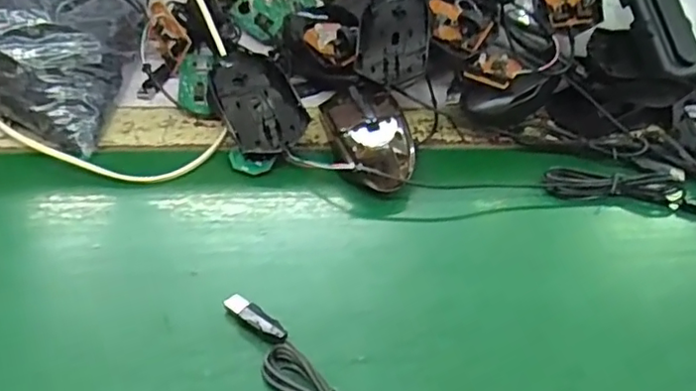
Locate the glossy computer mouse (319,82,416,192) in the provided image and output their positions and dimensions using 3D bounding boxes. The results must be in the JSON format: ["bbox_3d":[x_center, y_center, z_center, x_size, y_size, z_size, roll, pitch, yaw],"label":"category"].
[{"bbox_3d":[0.020,-0.051,0.489,0.067,0.043,0.108,-8,49,-14],"label":"glossy computer mouse"}]

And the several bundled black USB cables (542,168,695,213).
[{"bbox_3d":[0.272,-0.002,0.497,0.219,0.021,0.040,9,47,2],"label":"several bundled black USB cables"}]

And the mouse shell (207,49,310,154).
[{"bbox_3d":[-0.076,-0.075,0.503,0.061,0.034,0.107,-17,51,-21],"label":"mouse shell"}]

